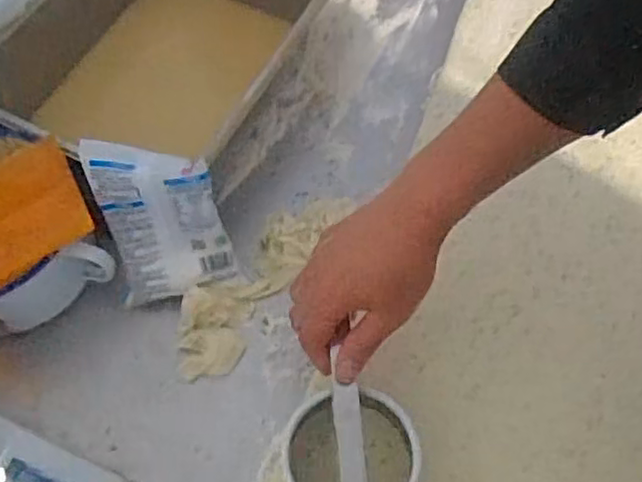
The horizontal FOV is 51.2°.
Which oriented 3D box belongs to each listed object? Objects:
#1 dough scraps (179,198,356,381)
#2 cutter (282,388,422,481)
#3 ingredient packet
[{"bbox_3d":[-0.060,0.027,0.636,0.064,0.028,0.233,30,67,15],"label":"dough scraps"},{"bbox_3d":[0.023,0.173,0.528,0.103,0.051,0.099,0,62,1],"label":"cutter"},{"bbox_3d":[-0.139,-0.018,0.584,0.102,0.145,0.022,-9,24,1],"label":"ingredient packet"}]

